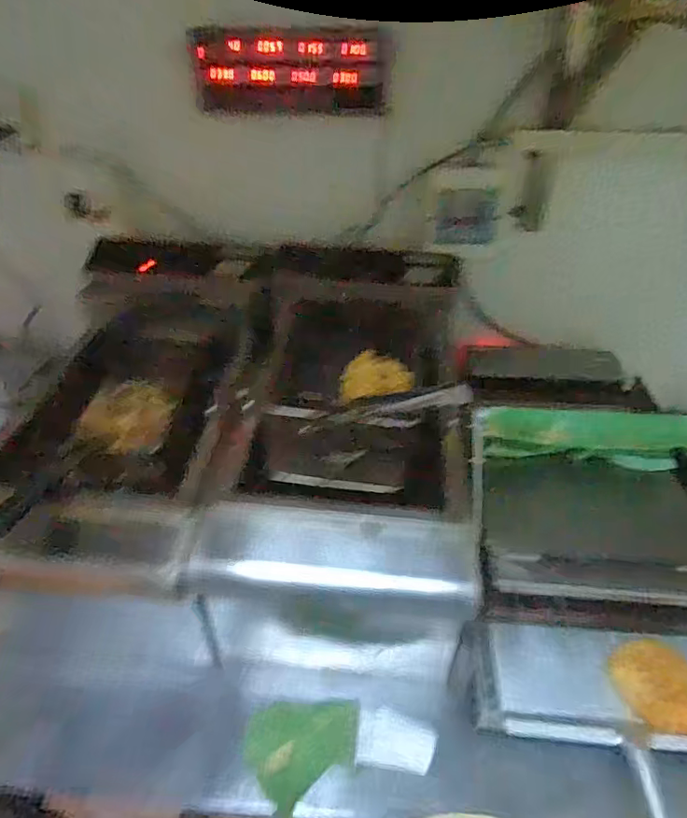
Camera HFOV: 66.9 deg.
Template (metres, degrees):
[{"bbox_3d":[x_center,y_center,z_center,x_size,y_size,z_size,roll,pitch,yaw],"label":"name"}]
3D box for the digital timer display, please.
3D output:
[{"bbox_3d":[-0.081,-0.519,0.800,0.300,0.112,0.022,1,39,0],"label":"digital timer display"}]

